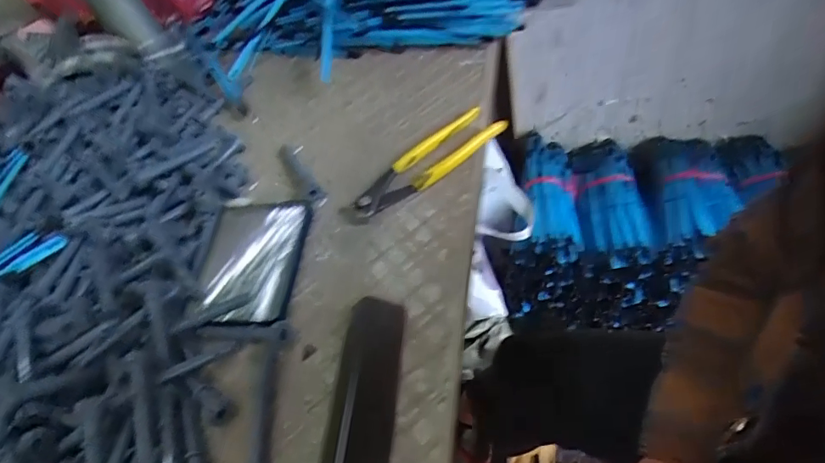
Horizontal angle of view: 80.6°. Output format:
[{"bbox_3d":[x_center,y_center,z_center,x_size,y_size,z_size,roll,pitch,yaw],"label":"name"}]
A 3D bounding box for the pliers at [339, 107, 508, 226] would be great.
[{"bbox_3d":[0.009,-0.062,0.467,0.172,0.022,0.046,-34,54,-11],"label":"pliers"}]

